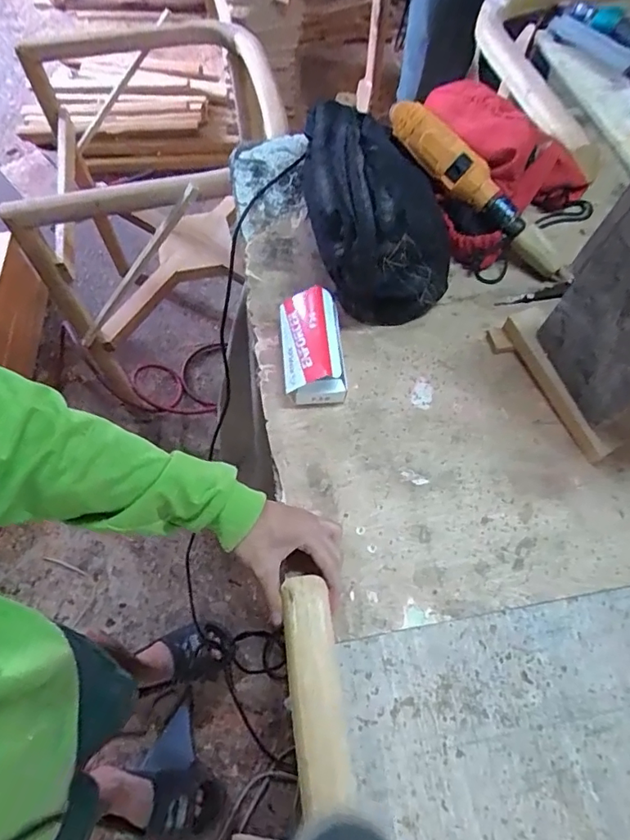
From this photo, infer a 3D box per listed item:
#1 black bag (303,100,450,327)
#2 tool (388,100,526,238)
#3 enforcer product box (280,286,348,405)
[{"bbox_3d":[0.082,-0.313,0.703,0.184,0.135,0.337,-6,64,-4],"label":"black bag"},{"bbox_3d":[0.197,-0.353,0.713,0.056,0.054,0.251,-41,85,-19],"label":"tool"},{"bbox_3d":[-0.004,-0.091,0.633,0.073,0.062,0.139,-4,64,-3],"label":"enforcer product box"}]

